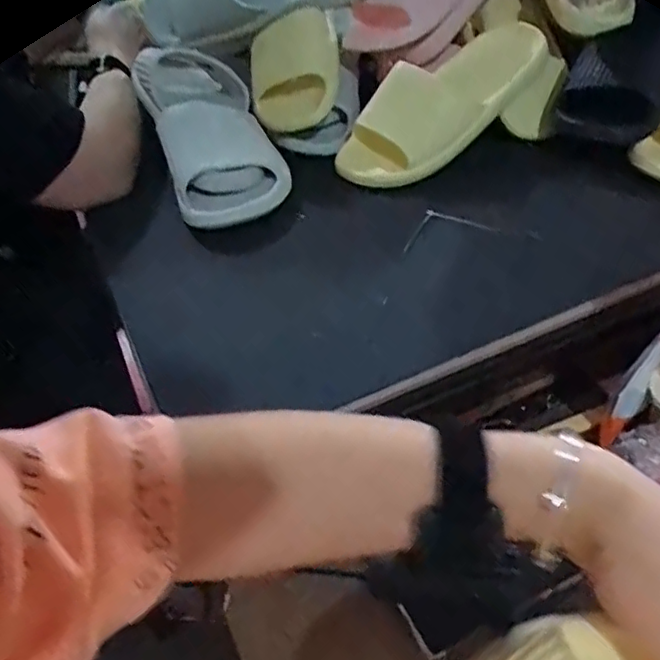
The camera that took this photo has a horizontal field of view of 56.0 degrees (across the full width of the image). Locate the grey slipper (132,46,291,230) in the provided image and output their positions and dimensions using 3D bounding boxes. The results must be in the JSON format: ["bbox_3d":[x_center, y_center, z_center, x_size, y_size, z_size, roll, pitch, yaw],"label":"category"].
[{"bbox_3d":[-0.130,-0.222,0.659,0.115,0.095,0.273,-16,44,-10],"label":"grey slipper"}]

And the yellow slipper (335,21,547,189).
[{"bbox_3d":[0.117,-0.234,0.640,0.240,0.078,0.083,-36,48,-2],"label":"yellow slipper"}]

